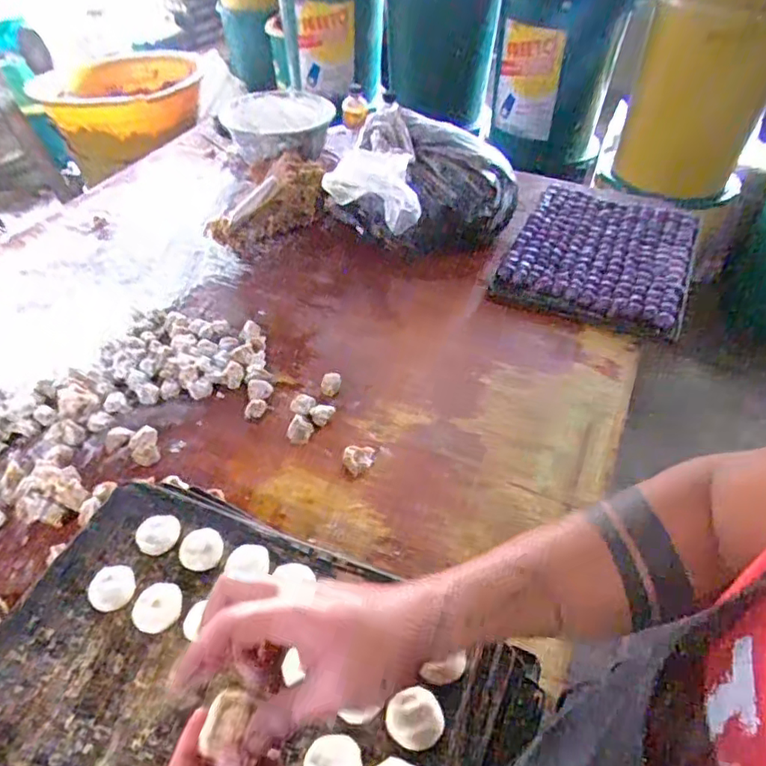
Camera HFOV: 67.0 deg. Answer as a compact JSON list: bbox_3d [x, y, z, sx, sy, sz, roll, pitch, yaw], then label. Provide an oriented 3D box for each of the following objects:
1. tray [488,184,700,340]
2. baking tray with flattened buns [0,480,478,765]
[{"bbox_3d":[0.434,-0.258,1.137,0.326,0.041,0.484,19,48,17],"label":"tray"},{"bbox_3d":[-0.174,0.273,0.534,0.463,0.030,0.332,17,48,15],"label":"baking tray with flattened buns"}]

